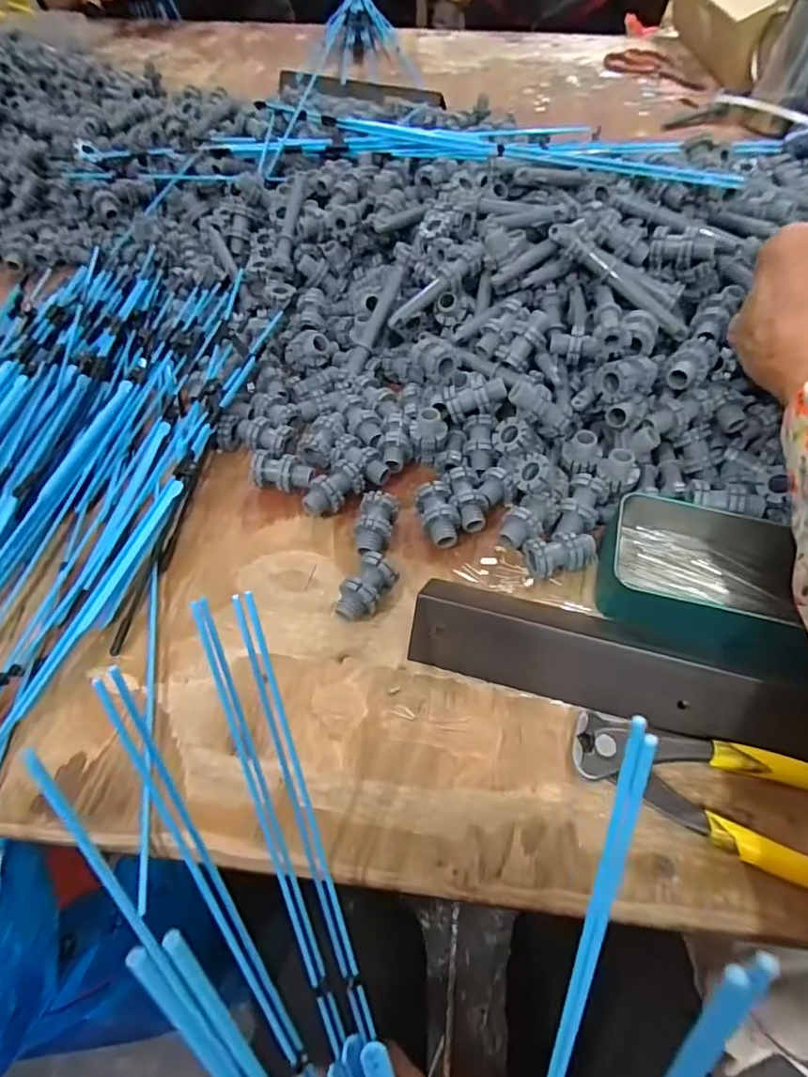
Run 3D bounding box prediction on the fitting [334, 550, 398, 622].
[{"bbox_3d":[-0.022,0.030,0.290,0.021,0.025,0.037,32,61,19],"label":"fitting"}]

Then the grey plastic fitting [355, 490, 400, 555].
[{"bbox_3d":[-0.017,-0.006,0.314,0.022,0.023,0.039,7,56,3],"label":"grey plastic fitting"}]

